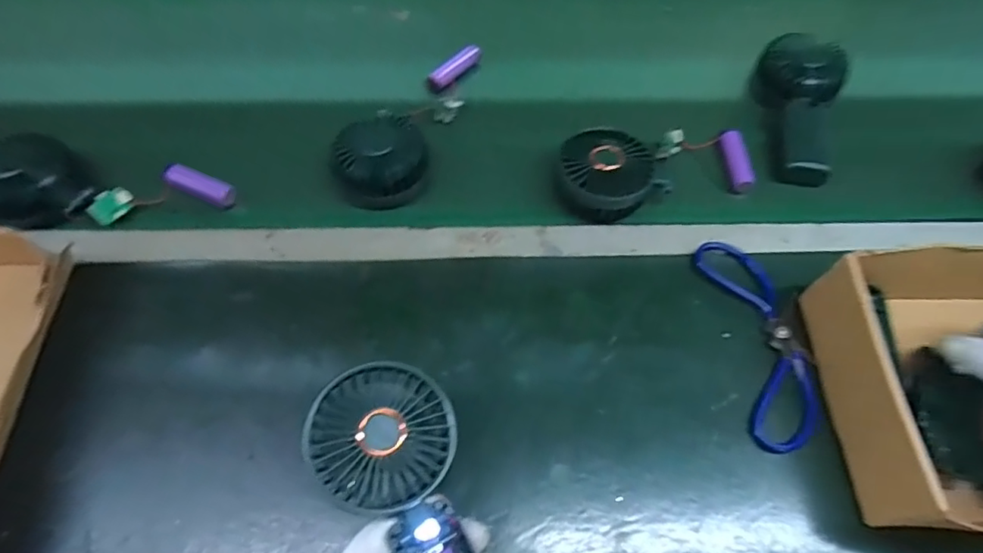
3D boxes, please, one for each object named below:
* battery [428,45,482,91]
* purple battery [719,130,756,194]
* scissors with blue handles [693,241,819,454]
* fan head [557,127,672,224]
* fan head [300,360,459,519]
[{"bbox_3d":[-0.039,-0.226,0.601,0.019,0.015,0.067,36,65,19],"label":"battery"},{"bbox_3d":[0.235,-0.113,0.535,0.019,0.018,0.075,2,59,1],"label":"purple battery"},{"bbox_3d":[0.208,0.047,0.431,0.056,0.022,0.168,-6,59,-4],"label":"scissors with blue handles"},{"bbox_3d":[0.099,-0.092,0.505,0.094,0.050,0.080,-20,61,-12],"label":"fan head"},{"bbox_3d":[-0.066,0.096,0.338,0.082,0.030,0.085,0,59,0],"label":"fan head"}]

